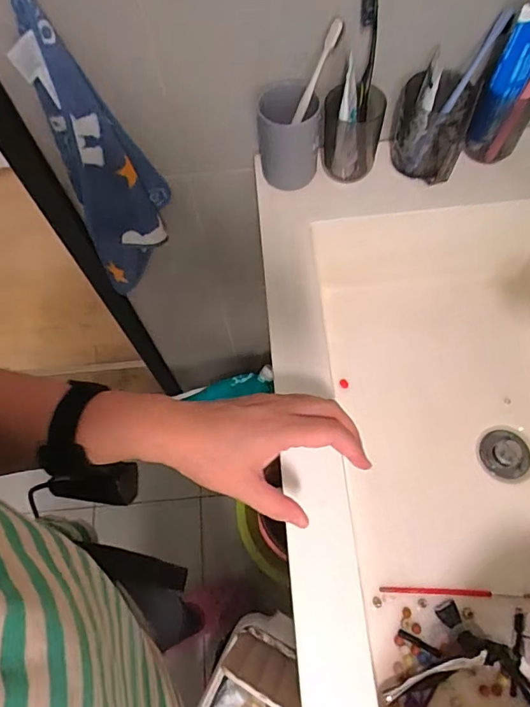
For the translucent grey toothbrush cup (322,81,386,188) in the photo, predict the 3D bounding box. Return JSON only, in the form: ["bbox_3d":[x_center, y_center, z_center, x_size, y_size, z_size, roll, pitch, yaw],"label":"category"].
[{"bbox_3d":[0.108,-0.275,0.594,0.067,0.109,0.077,12,65,7],"label":"translucent grey toothbrush cup"}]

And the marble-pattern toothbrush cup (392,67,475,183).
[{"bbox_3d":[0.203,-0.277,0.597,0.085,0.099,0.088,-1,64,1],"label":"marble-pattern toothbrush cup"}]

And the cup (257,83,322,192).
[{"bbox_3d":[0.029,-0.265,0.597,0.073,0.106,0.073,-1,64,1],"label":"cup"}]

